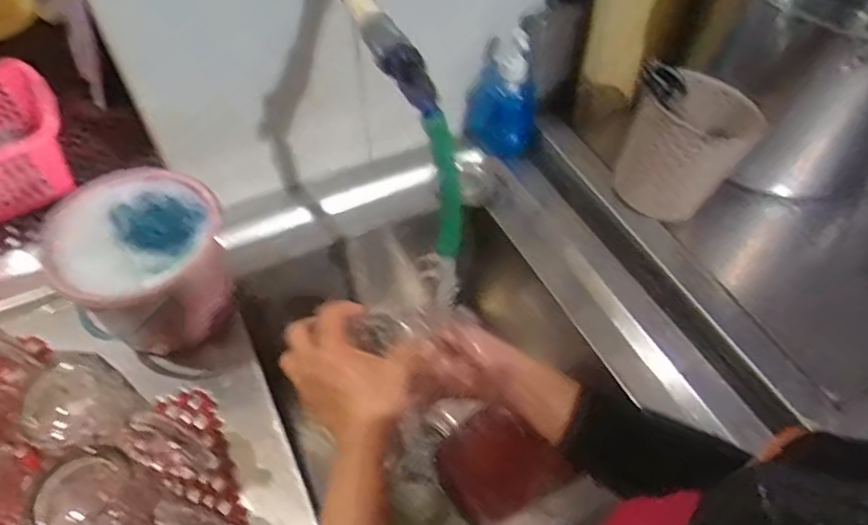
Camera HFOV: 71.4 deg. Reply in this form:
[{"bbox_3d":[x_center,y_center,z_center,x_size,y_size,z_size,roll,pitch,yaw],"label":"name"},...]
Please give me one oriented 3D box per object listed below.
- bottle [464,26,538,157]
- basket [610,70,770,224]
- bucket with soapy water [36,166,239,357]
[{"bbox_3d":[0.101,-0.233,0.834,0.055,0.167,0.102,-35,60,-23],"label":"bottle"},{"bbox_3d":[0.317,-0.145,0.759,0.126,0.152,0.134,24,57,17],"label":"basket"},{"bbox_3d":[-0.309,0.013,0.656,0.152,0.149,0.183,3,53,2],"label":"bucket with soapy water"}]

